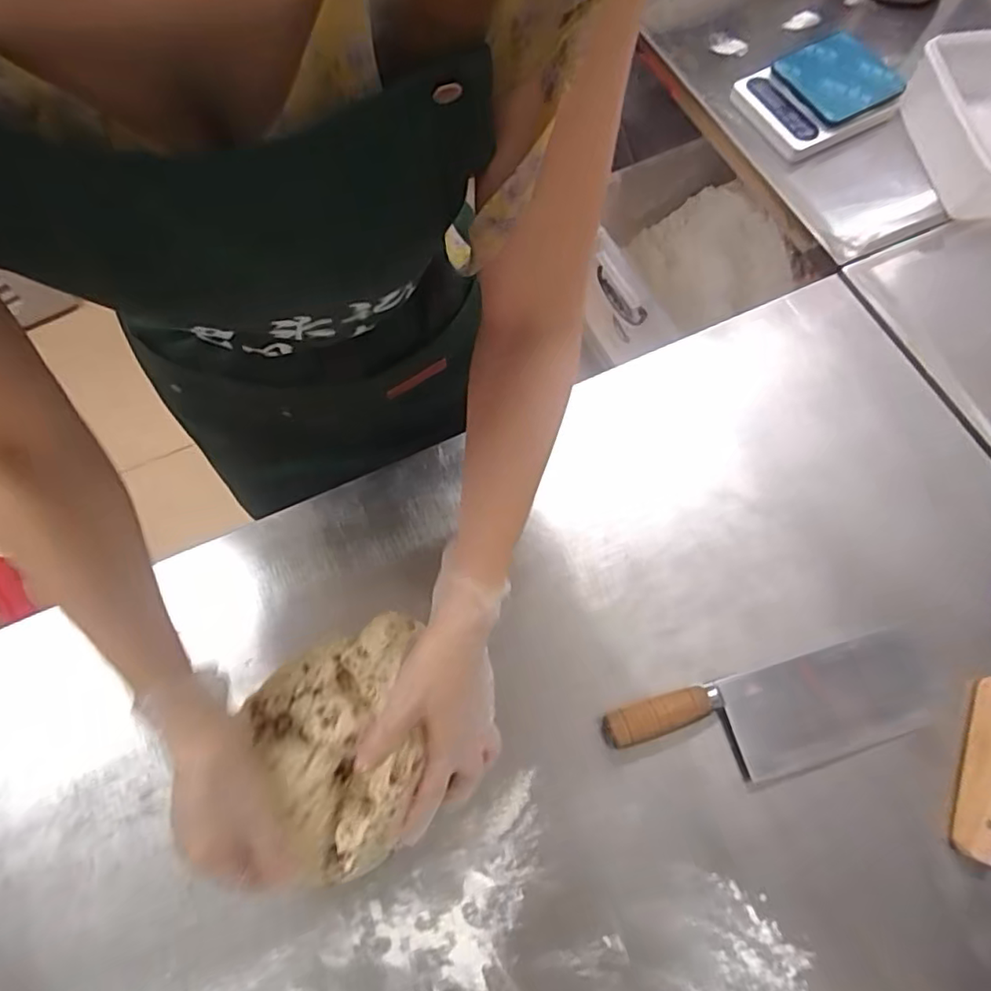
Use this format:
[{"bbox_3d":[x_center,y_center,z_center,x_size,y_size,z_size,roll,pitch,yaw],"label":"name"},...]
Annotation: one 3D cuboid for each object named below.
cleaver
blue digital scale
[{"bbox_3d":[0.241,0.195,0.512,0.282,0.027,0.086,-14,69,-5],"label":"cleaver"},{"bbox_3d":[0.411,-0.509,0.747,0.179,0.040,0.137,-26,78,2],"label":"blue digital scale"}]

